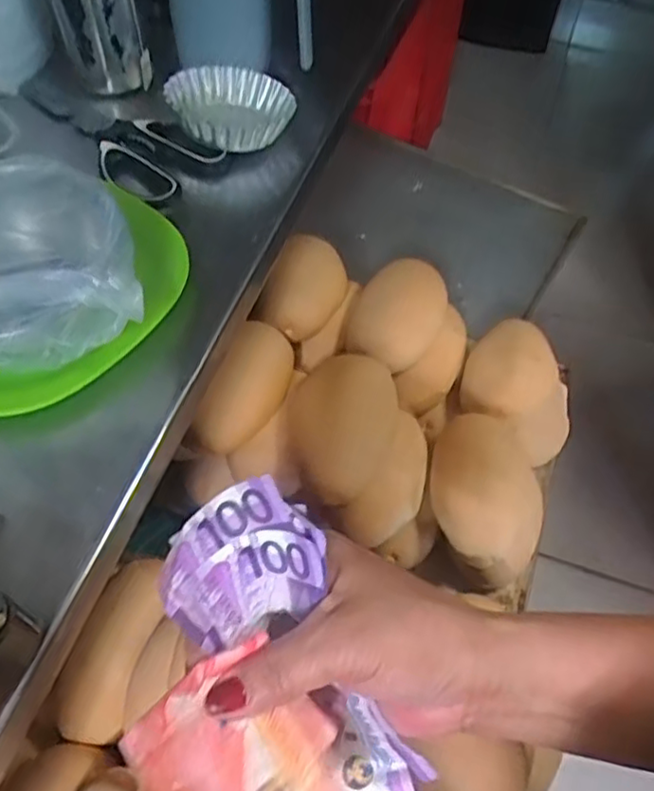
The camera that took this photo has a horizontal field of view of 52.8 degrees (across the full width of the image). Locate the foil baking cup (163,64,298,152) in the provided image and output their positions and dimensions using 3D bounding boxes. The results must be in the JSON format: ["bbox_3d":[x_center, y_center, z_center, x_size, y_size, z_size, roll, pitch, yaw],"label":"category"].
[{"bbox_3d":[-0.078,-0.233,0.534,0.094,0.036,0.090,1,57,-2],"label":"foil baking cup"}]

